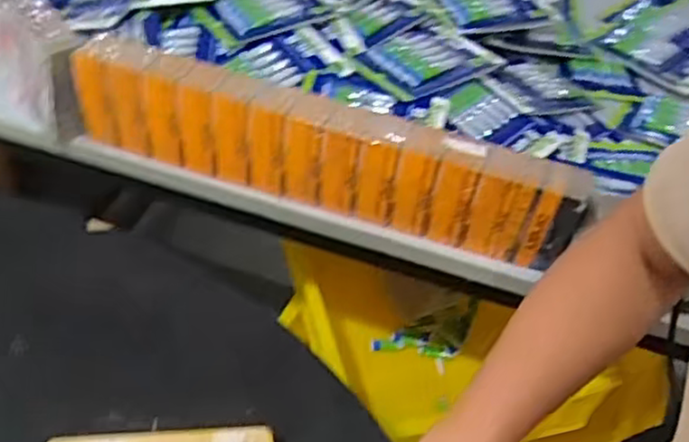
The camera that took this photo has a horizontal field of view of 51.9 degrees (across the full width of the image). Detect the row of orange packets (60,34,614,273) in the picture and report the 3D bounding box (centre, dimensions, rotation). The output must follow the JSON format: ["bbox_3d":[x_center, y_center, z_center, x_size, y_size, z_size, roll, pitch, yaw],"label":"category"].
[{"bbox_3d":[-0.043,-0.075,0.734,0.550,0.120,0.062,15,47,7],"label":"row of orange packets"}]

